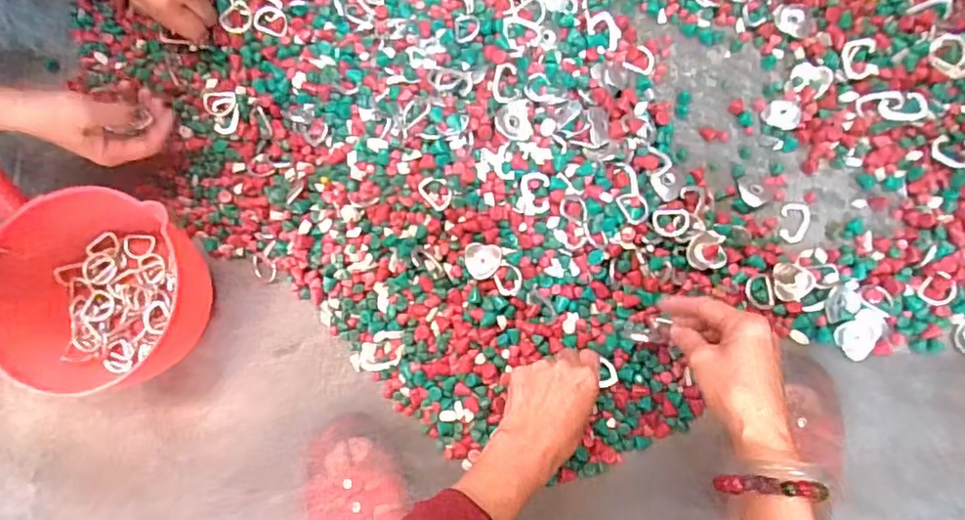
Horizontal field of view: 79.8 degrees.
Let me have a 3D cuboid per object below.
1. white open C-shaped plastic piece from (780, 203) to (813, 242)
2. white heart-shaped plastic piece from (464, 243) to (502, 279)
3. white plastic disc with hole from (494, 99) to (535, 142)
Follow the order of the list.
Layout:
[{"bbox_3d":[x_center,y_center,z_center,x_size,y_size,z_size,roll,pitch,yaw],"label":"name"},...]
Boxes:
[{"bbox_3d":[0.306,-0.036,0.564,0.029,0.006,0.040,5,84,4],"label":"white open C-shaped plastic piece"},{"bbox_3d":[0.000,0.001,0.554,0.035,0.004,0.033,7,92,5],"label":"white heart-shaped plastic piece"},{"bbox_3d":[0.030,-0.130,0.539,0.035,0.004,0.038,-14,85,-17],"label":"white plastic disc with hole"}]

